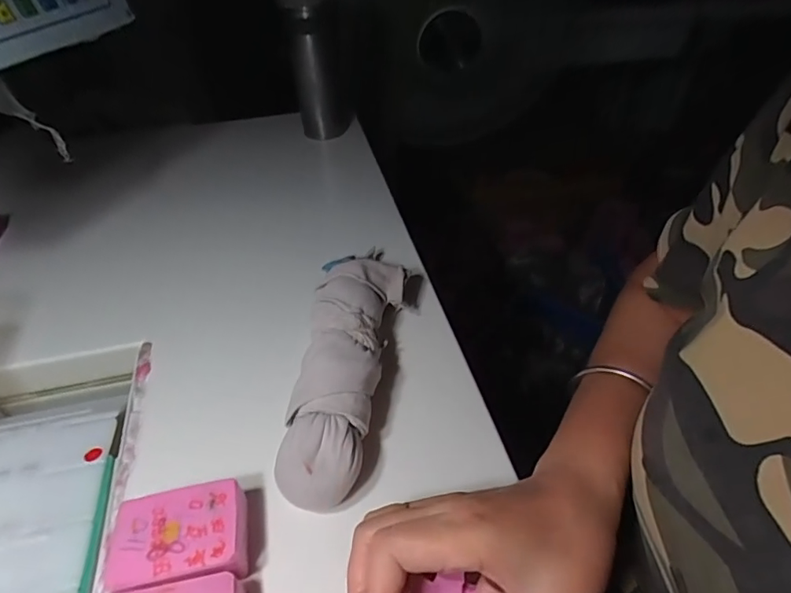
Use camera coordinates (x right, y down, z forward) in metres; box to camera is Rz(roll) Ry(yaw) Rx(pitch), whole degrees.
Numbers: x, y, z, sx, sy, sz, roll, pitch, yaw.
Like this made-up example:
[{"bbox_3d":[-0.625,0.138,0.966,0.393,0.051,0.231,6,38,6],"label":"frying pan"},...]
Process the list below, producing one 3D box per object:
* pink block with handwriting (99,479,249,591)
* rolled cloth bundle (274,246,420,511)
[{"bbox_3d":[-0.121,0.139,0.278,0.073,0.029,0.049,-7,44,-7],"label":"pink block with handwriting"},{"bbox_3d":[-0.040,0.048,0.360,0.068,0.056,0.204,8,45,9],"label":"rolled cloth bundle"}]

